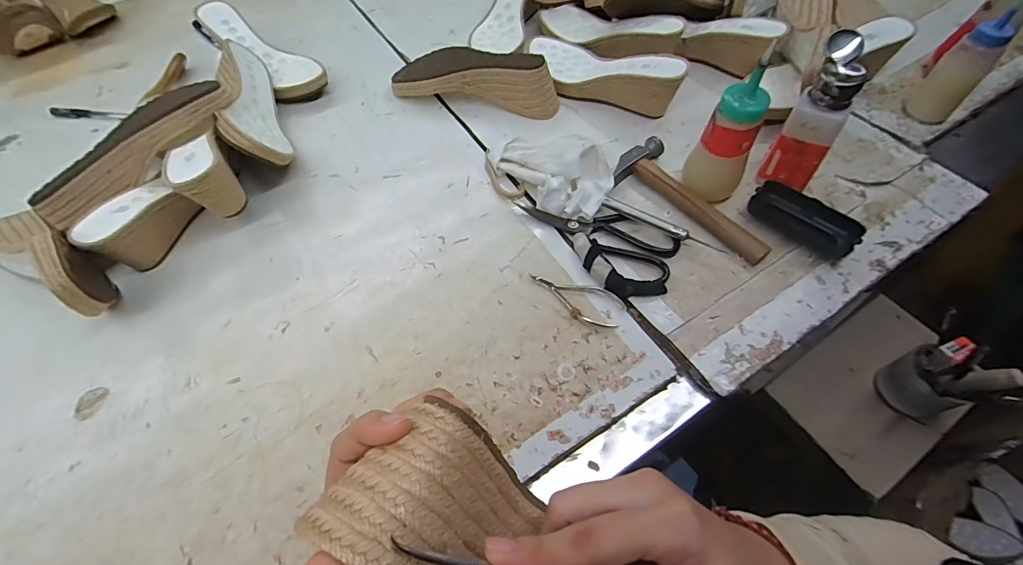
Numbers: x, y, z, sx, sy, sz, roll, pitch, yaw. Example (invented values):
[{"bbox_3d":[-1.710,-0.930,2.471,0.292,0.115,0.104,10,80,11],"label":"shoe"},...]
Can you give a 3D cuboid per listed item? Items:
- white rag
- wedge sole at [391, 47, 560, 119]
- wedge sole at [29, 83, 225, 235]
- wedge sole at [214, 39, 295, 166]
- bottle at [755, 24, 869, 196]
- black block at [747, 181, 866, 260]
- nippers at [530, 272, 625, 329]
[{"bbox_3d":[0.052,-0.140,0.537,0.092,0.049,0.152,-35,63,-19],"label":"white rag"},{"bbox_3d":[-0.050,-0.292,0.627,0.239,0.066,0.077,15,59,10],"label":"wedge sole"},{"bbox_3d":[-0.422,-0.153,0.494,0.224,0.060,0.059,-40,66,-20],"label":"wedge sole"},{"bbox_3d":[-0.336,-0.221,0.572,0.060,0.086,0.244,-22,60,-12],"label":"wedge sole"},{"bbox_3d":[0.330,-0.179,0.477,0.052,0.148,0.064,24,61,15],"label":"bottle"},{"bbox_3d":[0.328,-0.073,0.493,0.055,0.023,0.109,-40,65,-22],"label":"black block"},{"bbox_3d":[0.067,0.018,0.462,0.101,0.009,0.043,15,59,10],"label":"nippers"}]

